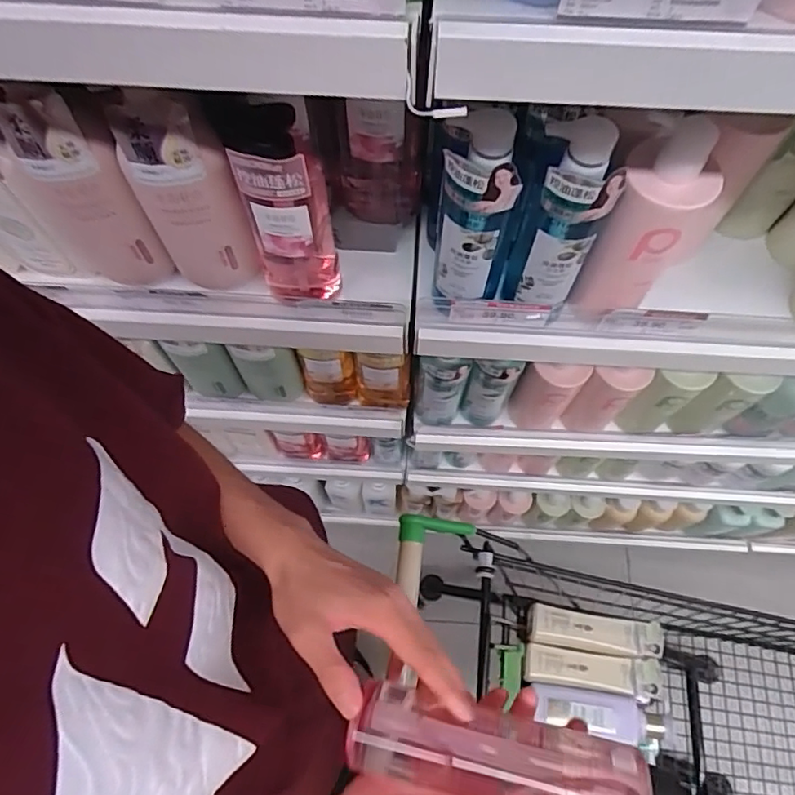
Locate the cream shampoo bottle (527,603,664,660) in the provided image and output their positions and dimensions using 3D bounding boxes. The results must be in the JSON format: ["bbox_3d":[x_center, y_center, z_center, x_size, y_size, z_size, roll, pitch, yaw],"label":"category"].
[{"bbox_3d":[0.350,0.419,0.968,0.220,0.036,0.064,9,68,4],"label":"cream shampoo bottle"}]

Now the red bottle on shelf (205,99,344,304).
[{"bbox_3d":[-0.104,-0.173,0.516,0.077,0.213,0.077,-14,68,-6],"label":"red bottle on shelf"}]

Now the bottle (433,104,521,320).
[{"bbox_3d":[0.068,-0.158,0.488,0.062,0.176,0.064,-5,68,-2],"label":"bottle"}]

